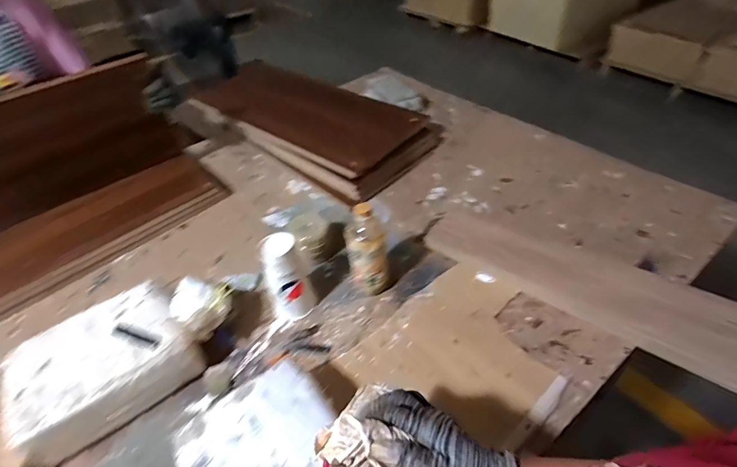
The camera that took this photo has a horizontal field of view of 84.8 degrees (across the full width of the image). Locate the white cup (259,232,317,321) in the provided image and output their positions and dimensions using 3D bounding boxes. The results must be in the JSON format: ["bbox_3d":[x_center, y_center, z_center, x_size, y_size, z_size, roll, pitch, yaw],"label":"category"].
[{"bbox_3d":[-0.150,0.083,0.764,0.078,0.170,0.067,-26,47,-21],"label":"white cup"}]

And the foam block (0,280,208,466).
[{"bbox_3d":[-0.446,0.223,0.695,0.262,0.117,0.197,-31,49,-24],"label":"foam block"}]

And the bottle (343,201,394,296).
[{"bbox_3d":[0.000,0.033,0.777,0.079,0.204,0.073,-5,43,1],"label":"bottle"}]

